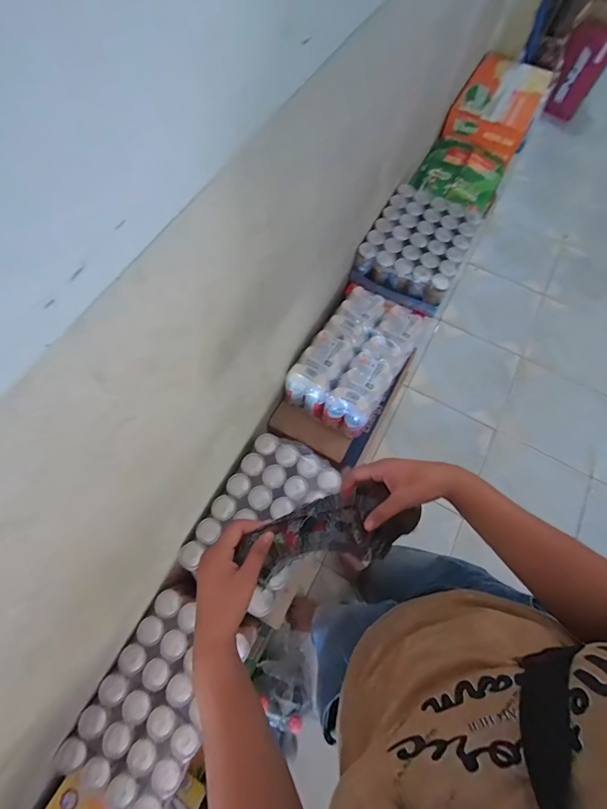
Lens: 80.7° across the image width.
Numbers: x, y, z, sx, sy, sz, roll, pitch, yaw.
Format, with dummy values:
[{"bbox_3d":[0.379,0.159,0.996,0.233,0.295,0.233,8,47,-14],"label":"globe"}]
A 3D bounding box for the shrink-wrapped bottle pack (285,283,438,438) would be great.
[{"bbox_3d":[0.150,-0.130,0.952,0.232,0.135,0.393,34,71,11],"label":"shrink-wrapped bottle pack"}]

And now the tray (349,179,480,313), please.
[{"bbox_3d":[0.325,-0.453,1.021,0.261,0.093,0.350,28,70,9],"label":"tray"}]

